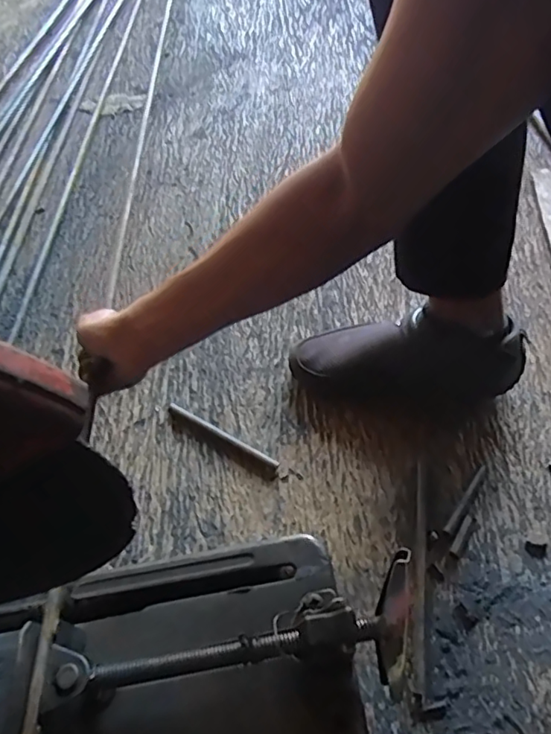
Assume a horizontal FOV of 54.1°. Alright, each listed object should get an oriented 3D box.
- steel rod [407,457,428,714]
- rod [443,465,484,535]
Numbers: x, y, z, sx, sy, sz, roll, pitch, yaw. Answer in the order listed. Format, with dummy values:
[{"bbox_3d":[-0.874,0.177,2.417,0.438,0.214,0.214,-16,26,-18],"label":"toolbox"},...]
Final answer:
[{"bbox_3d":[0.142,0.201,0.535,0.018,0.012,0.225,7,56,6],"label":"steel rod"},{"bbox_3d":[0.201,0.141,0.576,0.008,0.006,0.091,30,61,20],"label":"rod"}]

